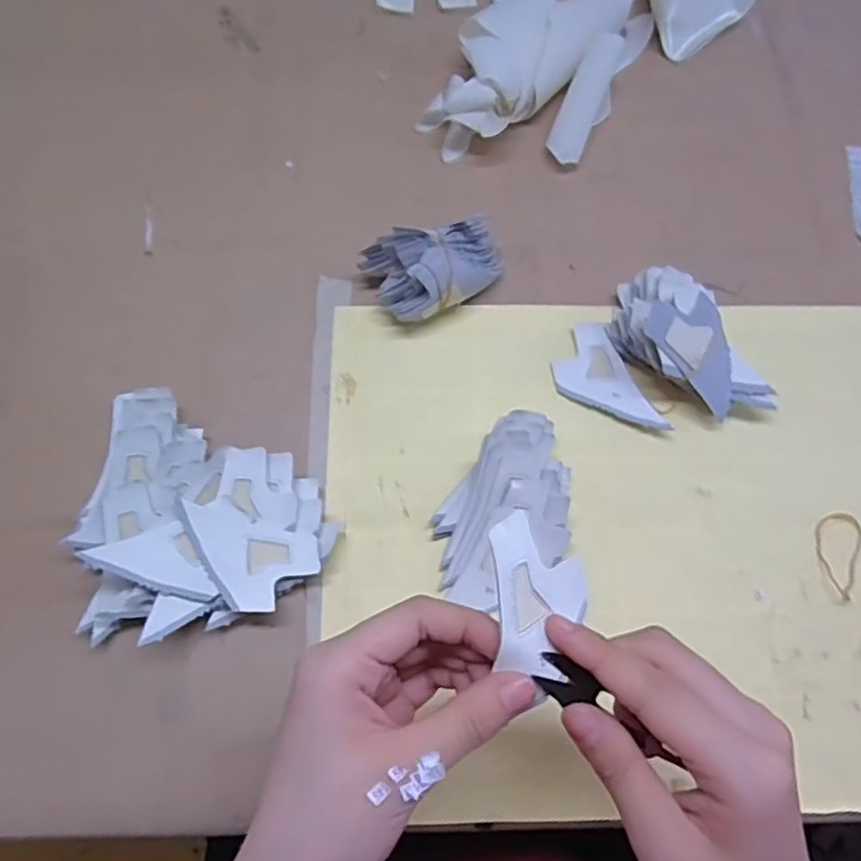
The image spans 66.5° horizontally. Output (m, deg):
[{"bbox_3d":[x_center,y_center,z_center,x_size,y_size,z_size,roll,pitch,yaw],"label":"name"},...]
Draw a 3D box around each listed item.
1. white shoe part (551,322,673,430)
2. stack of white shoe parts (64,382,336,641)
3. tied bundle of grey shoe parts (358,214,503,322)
[{"bbox_3d":[0.114,-0.029,0.434,0.047,0.008,0.087,-27,74,-10],"label":"white shoe part"},{"bbox_3d":[-0.137,0.041,0.383,0.139,0.047,0.140,-14,73,-6],"label":"stack of white shoe parts"},{"bbox_3d":[0.007,-0.111,0.438,0.096,0.048,0.059,-19,73,-8],"label":"tied bundle of grey shoe parts"}]

